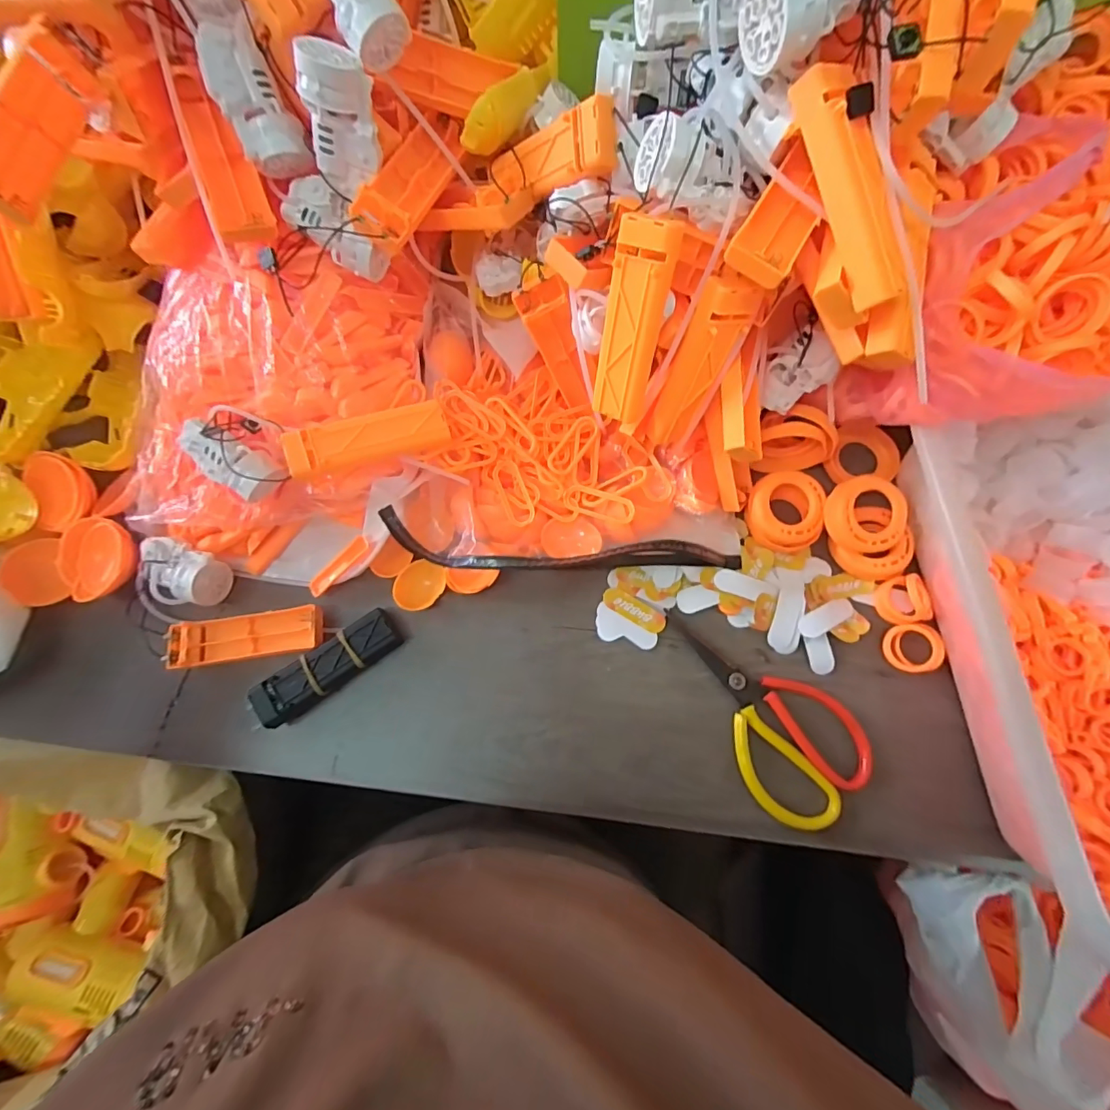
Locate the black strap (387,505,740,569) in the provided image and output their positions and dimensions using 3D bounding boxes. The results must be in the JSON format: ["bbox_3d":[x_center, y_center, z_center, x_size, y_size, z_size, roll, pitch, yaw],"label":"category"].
[{"bbox_3d":[0.010,-0.001,0.369,0.267,0.053,0.039,3,76,3],"label":"black strap"}]

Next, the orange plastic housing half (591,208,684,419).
[{"bbox_3d":[0.046,-0.136,0.294,0.034,0.109,0.016,21,41,15],"label":"orange plastic housing half"}]

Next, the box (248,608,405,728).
[{"bbox_3d":[-0.171,0.084,0.372,0.110,0.021,0.031,-37,77,-7],"label":"box"}]

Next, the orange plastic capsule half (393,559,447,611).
[{"bbox_3d":[-0.107,0.024,0.394,0.033,0.020,0.042,39,80,11],"label":"orange plastic capsule half"}]

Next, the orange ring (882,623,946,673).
[{"bbox_3d":[0.269,0.070,0.372,0.038,0.009,0.038,-2,79,13],"label":"orange ring"}]

